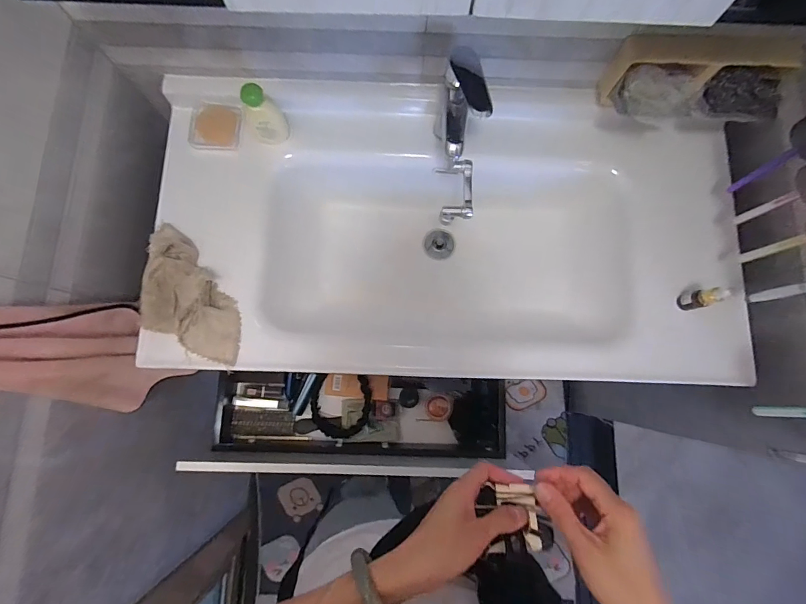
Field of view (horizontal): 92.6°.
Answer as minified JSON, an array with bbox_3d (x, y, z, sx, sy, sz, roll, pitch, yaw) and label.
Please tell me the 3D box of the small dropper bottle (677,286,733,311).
[{"bbox_3d":[0.476,-0.006,0.614,0.023,0.082,0.027,-10,80,-2],"label":"small dropper bottle"}]

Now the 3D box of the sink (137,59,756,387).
[{"bbox_3d":[0.074,-0.113,0.749,0.996,0.220,0.499,2,80,0],"label":"sink"}]

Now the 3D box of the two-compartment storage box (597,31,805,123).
[{"bbox_3d":[0.451,-0.335,0.586,0.256,0.090,0.090,3,80,0],"label":"two-compartment storage box"}]

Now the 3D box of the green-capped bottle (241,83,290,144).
[{"bbox_3d":[-0.227,-0.307,0.637,0.059,0.110,0.054,0,80,-1],"label":"green-capped bottle"}]

